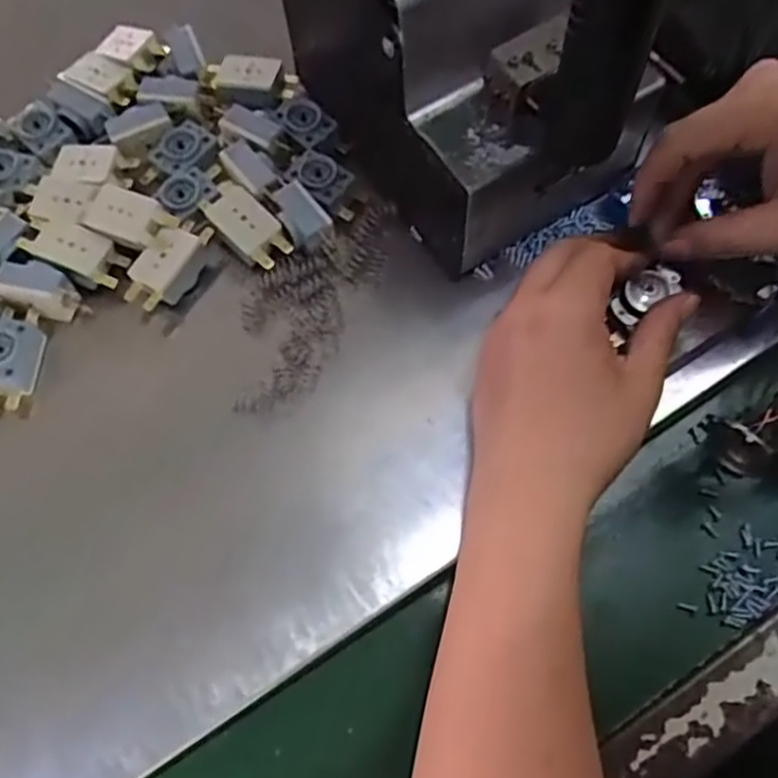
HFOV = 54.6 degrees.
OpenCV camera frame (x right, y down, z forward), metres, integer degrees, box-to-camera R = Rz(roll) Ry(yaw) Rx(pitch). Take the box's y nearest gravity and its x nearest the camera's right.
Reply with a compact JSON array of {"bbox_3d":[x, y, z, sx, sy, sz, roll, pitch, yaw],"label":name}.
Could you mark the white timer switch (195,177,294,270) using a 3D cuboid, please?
[{"bbox_3d":[-0.081,-0.094,0.423,0.026,0.012,0.058,-43,73,-14],"label":"white timer switch"}]

